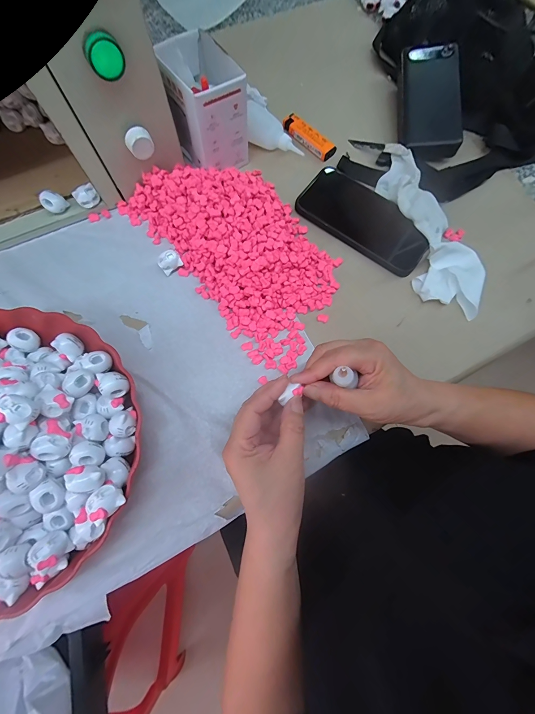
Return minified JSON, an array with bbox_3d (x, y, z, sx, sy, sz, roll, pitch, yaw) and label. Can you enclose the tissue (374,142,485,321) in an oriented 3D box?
[{"bbox_3d":[0.193,-0.158,0.353,0.076,0.028,0.232,-10,74,-5],"label":"tissue"}]

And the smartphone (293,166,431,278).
[{"bbox_3d":[0.117,-0.171,0.361,0.167,0.014,0.082,40,76,9],"label":"smartphone"}]

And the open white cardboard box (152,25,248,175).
[{"bbox_3d":[-0.072,-0.285,0.344,0.074,0.098,0.089,-26,76,-10],"label":"open white cardboard box"}]

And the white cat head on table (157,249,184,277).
[{"bbox_3d":[-0.110,-0.106,0.336,0.023,0.022,0.017,-36,78,-12],"label":"white cat head on table"}]

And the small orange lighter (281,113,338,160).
[{"bbox_3d":[0.054,-0.294,0.397,0.022,0.015,0.080,-41,79,-13],"label":"small orange lighter"}]

